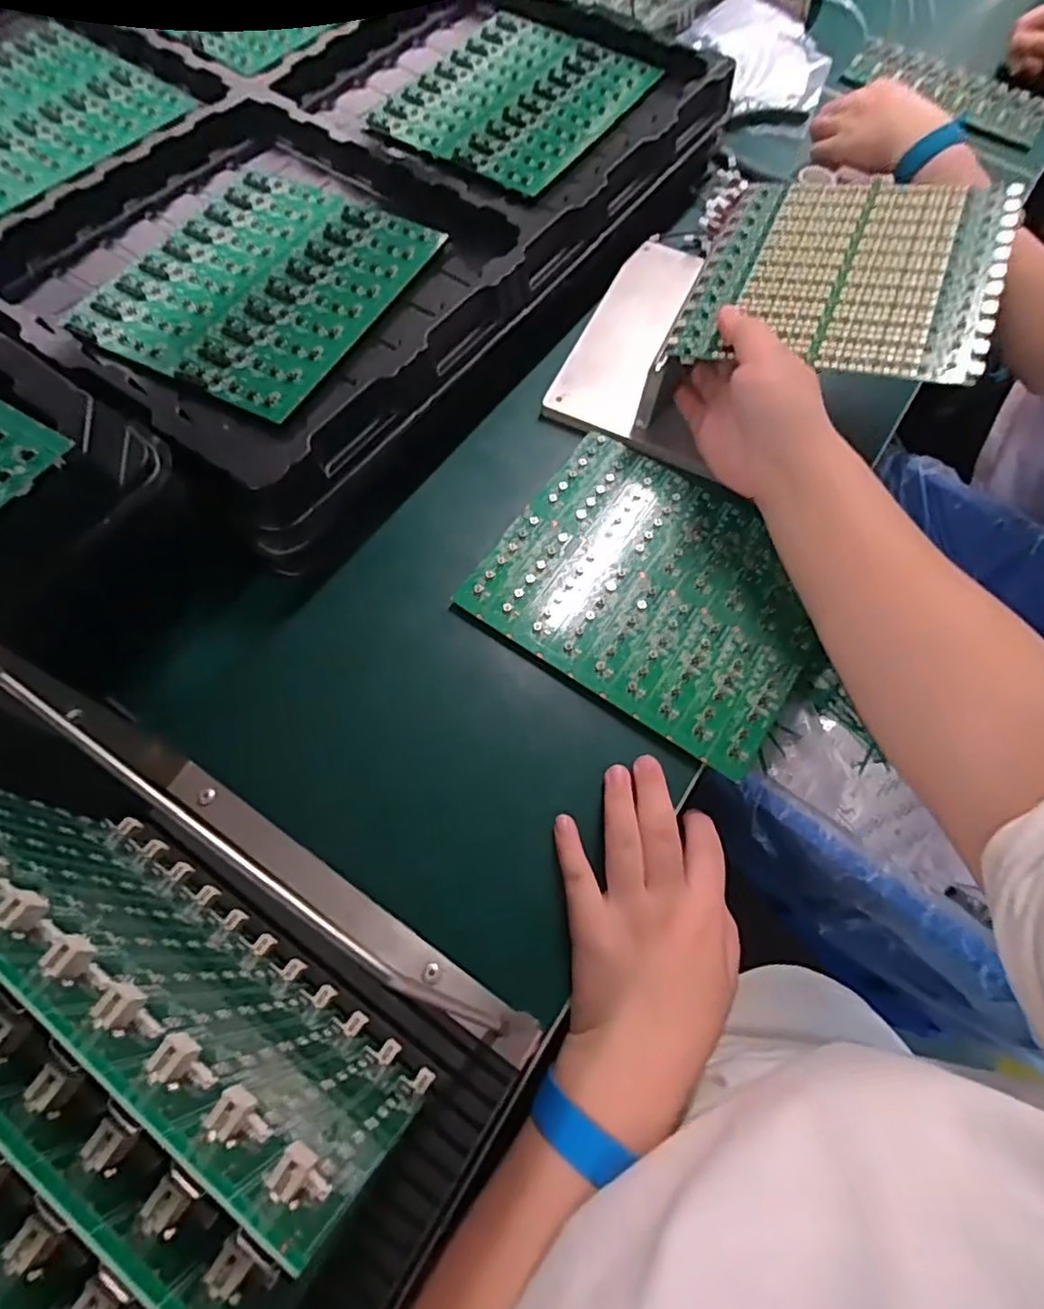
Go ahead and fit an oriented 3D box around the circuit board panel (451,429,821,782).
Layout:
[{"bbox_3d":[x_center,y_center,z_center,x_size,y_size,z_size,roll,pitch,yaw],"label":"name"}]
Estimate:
[{"bbox_3d":[0.086,-0.045,0.405,0.196,0.004,0.170,33,70,12],"label":"circuit board panel"}]

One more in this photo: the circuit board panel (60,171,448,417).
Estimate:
[{"bbox_3d":[-0.170,-0.248,0.424,0.164,0.006,0.197,25,69,9],"label":"circuit board panel"}]

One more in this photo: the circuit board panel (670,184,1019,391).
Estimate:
[{"bbox_3d":[0.204,-0.243,0.404,0.162,0.005,0.188,17,66,22],"label":"circuit board panel"}]

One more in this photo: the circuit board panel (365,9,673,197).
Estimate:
[{"bbox_3d":[-0.005,-0.454,0.522,0.166,0.006,0.190,32,70,12],"label":"circuit board panel"}]

